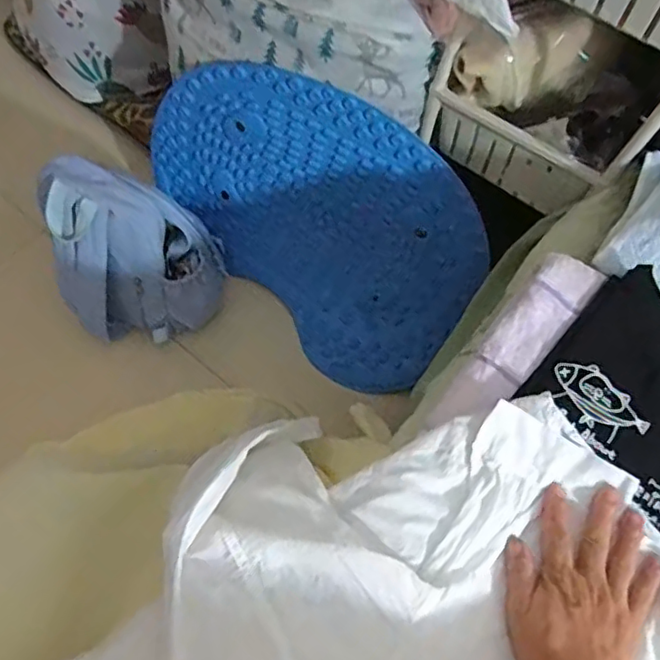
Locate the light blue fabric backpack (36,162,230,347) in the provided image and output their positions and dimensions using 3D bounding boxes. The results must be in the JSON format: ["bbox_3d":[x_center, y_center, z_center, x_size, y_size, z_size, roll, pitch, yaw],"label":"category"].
[{"bbox_3d":[-0.309,-0.123,0.956,0.252,0.275,0.166,-2,62,-2],"label":"light blue fabric backpack"}]

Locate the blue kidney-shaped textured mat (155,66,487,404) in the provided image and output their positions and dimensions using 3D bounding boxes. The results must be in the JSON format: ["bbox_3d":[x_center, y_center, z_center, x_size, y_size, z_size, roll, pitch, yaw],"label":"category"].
[{"bbox_3d":[-0.054,-0.176,0.980,0.601,0.464,0.111,29,49,10],"label":"blue kidney-shaped textured mat"}]

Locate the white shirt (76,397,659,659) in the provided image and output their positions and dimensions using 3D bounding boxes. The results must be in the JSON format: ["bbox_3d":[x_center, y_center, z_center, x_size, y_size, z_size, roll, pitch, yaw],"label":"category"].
[{"bbox_3d":[0.047,0.198,0.417,0.345,0.106,0.417,41,69,18],"label":"white shirt"}]

